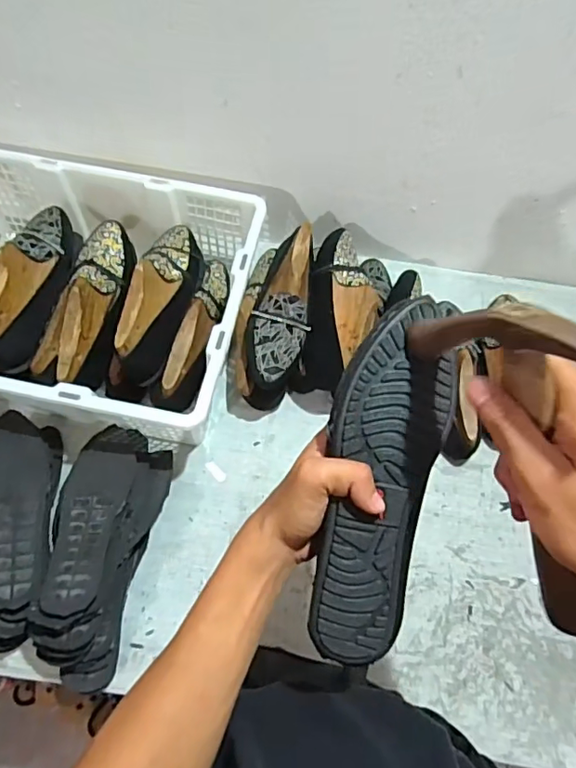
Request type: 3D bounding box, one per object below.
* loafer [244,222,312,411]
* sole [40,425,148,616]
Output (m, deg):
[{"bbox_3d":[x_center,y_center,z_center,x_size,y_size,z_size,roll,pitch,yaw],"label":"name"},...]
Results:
[{"bbox_3d":[-0.008,-0.095,0.748,0.083,0.112,0.260,11,81,4],"label":"loafer"},{"bbox_3d":[-0.235,0.150,0.640,0.085,0.017,0.245,2,45,0],"label":"sole"}]

